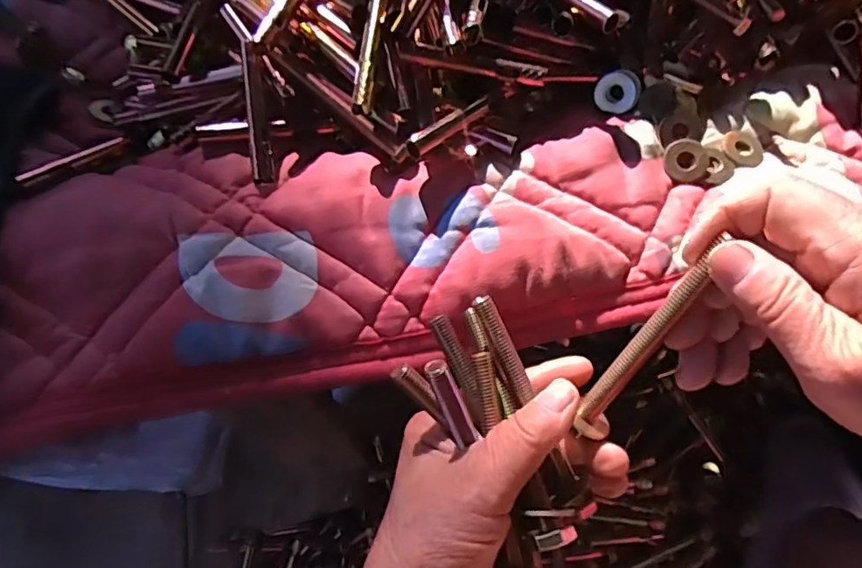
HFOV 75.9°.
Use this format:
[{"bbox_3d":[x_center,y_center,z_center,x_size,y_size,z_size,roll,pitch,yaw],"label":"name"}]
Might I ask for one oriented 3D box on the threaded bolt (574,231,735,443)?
[{"bbox_3d":[0.087,0.023,0.225,0.010,0.092,0.012,37,29,17],"label":"threaded bolt"}]

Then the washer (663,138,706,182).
[{"bbox_3d":[0.146,-0.072,0.318,0.023,0.004,0.025,-1,83,7],"label":"washer"}]

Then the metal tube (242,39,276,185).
[{"bbox_3d":[-0.099,-0.099,0.317,0.011,0.008,0.085,-8,83,-2],"label":"metal tube"}]

